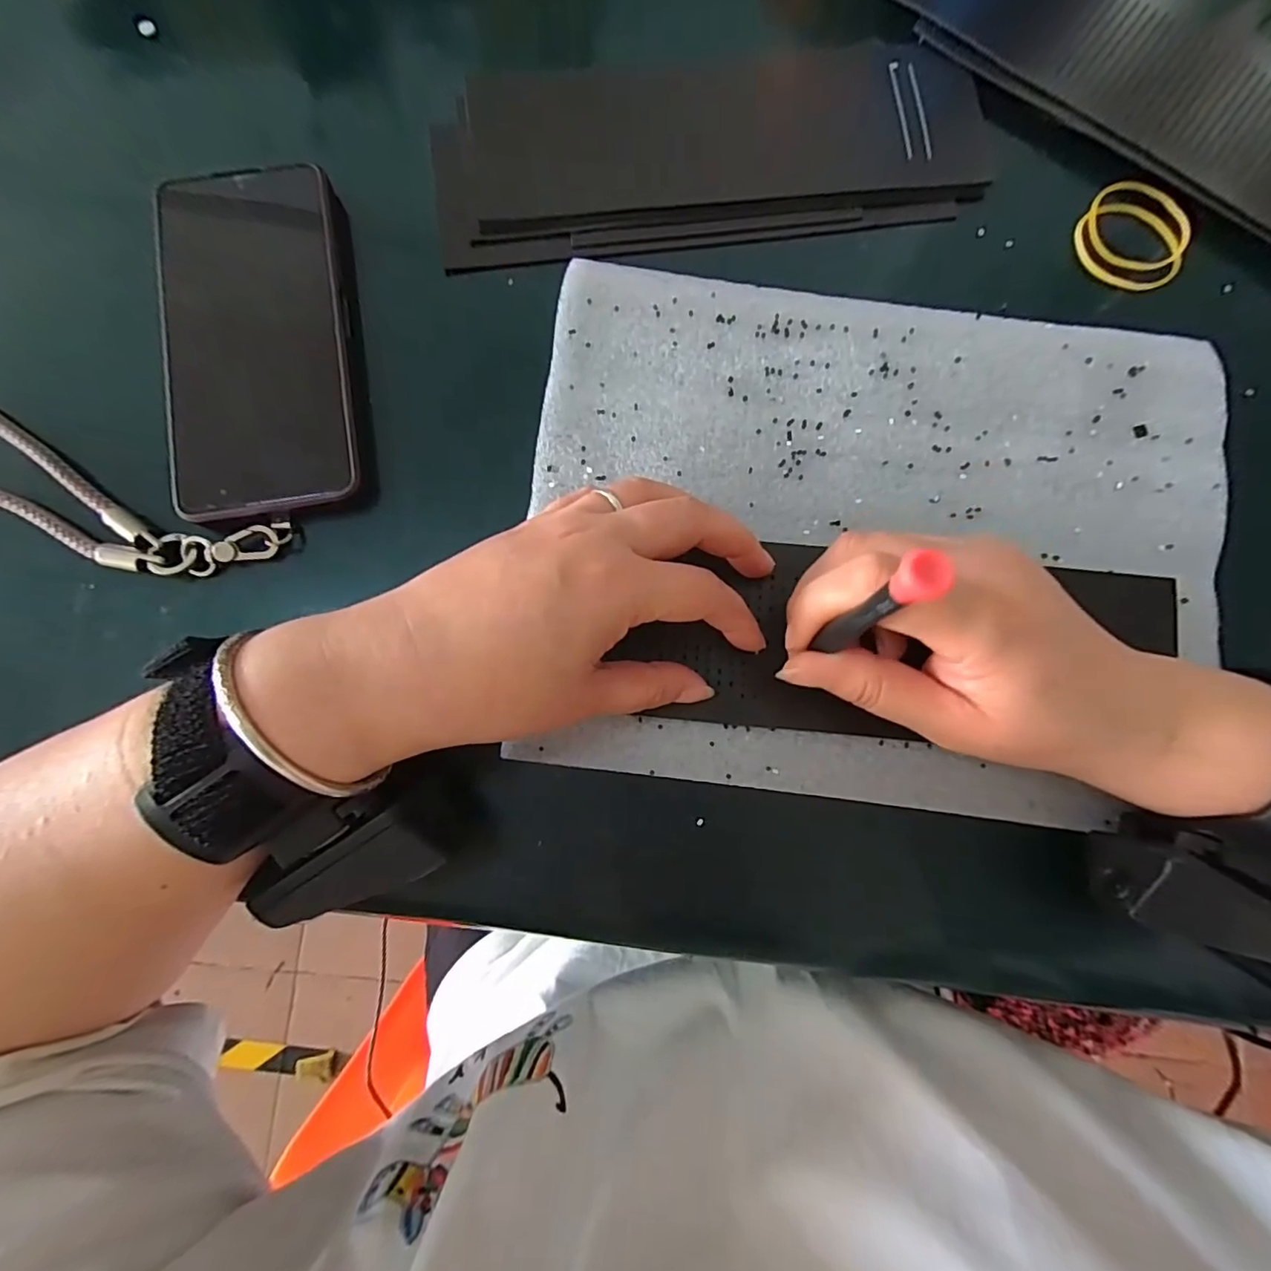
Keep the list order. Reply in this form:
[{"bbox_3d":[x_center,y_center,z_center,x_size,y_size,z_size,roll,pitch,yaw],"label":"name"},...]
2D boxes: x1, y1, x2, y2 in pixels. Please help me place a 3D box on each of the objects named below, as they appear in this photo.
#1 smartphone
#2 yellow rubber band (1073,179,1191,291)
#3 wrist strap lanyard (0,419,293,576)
[{"bbox_3d":[-0.169,-0.134,0.249,0.082,0.016,0.163,-9,83,-1],"label":"smartphone"},{"bbox_3d":[0.249,-0.198,0.274,0.054,0.009,0.050,0,83,0],"label":"yellow rubber band"},{"bbox_3d":[-0.251,-0.064,0.239,0.192,0.007,0.044,21,83,3],"label":"wrist strap lanyard"}]

